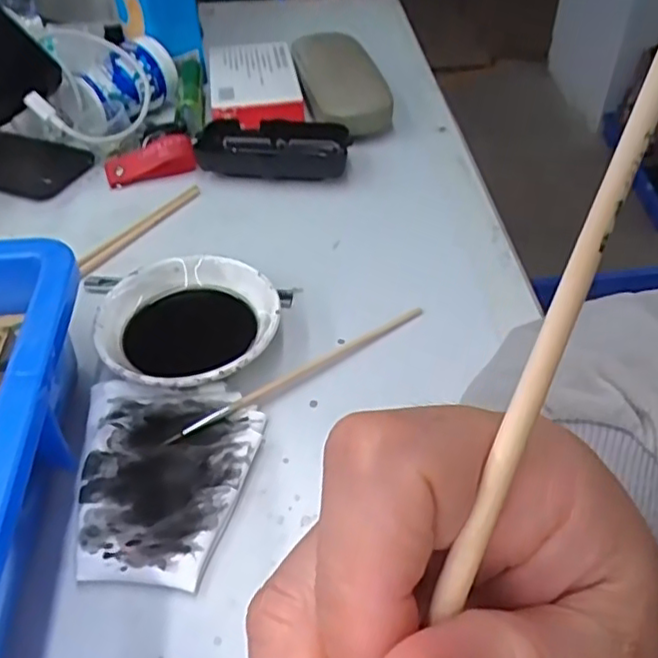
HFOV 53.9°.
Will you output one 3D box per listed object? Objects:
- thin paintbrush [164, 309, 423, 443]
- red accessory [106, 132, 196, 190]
[{"bbox_3d":[-0.011,0.019,0.340,0.156,0.009,0.010,-28,50,-25],"label":"thin paintbrush"},{"bbox_3d":[-0.130,-0.122,0.470,0.063,0.025,0.023,-11,46,-10],"label":"red accessory"}]

